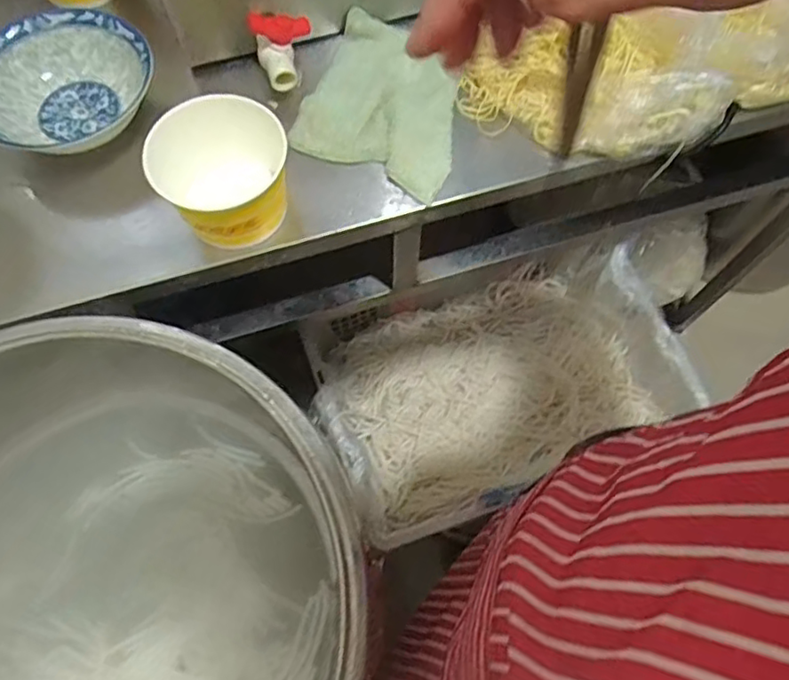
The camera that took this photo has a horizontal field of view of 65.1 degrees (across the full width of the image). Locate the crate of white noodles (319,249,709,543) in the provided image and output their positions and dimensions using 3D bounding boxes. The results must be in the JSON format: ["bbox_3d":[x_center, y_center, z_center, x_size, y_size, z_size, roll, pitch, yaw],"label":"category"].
[{"bbox_3d":[0.144,0.049,0.869,0.486,0.094,0.294,-25,71,-10],"label":"crate of white noodles"}]

